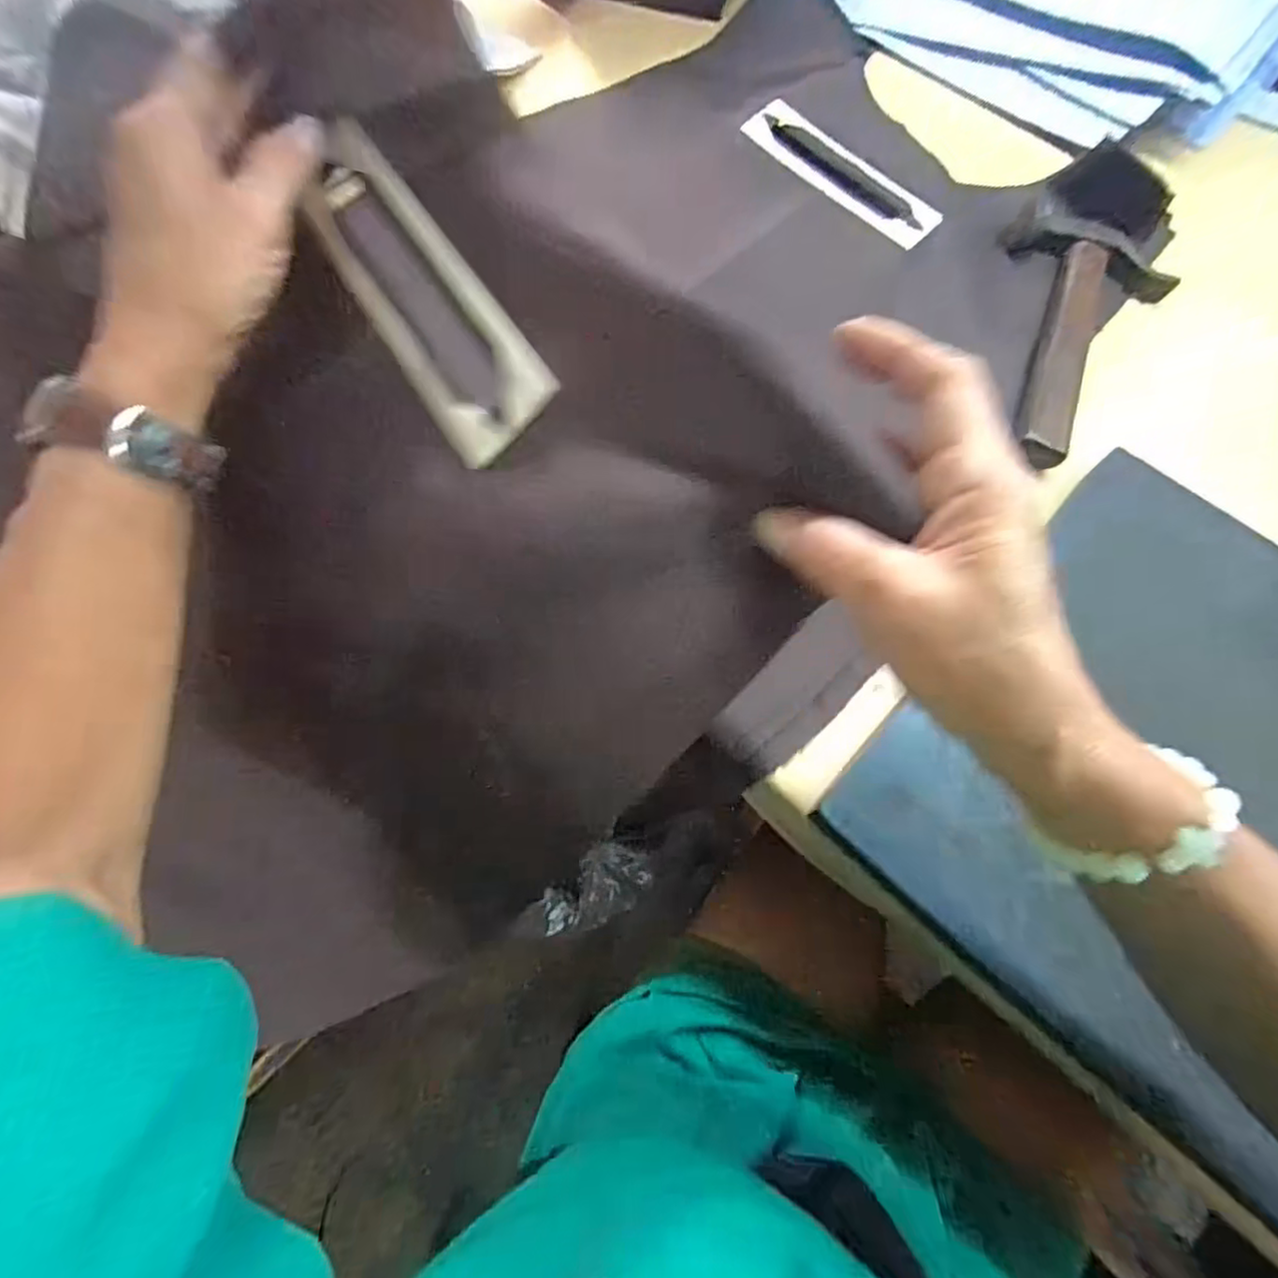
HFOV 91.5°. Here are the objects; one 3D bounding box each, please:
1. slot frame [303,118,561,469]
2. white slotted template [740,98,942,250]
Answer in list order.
[{"bbox_3d":[-0.088,-0.135,0.240,0.044,0.009,0.149,-39,79,16],"label":"slot frame"},{"bbox_3d":[0.142,-0.332,0.444,0.042,0.005,0.157,-43,79,-12],"label":"white slotted template"}]

